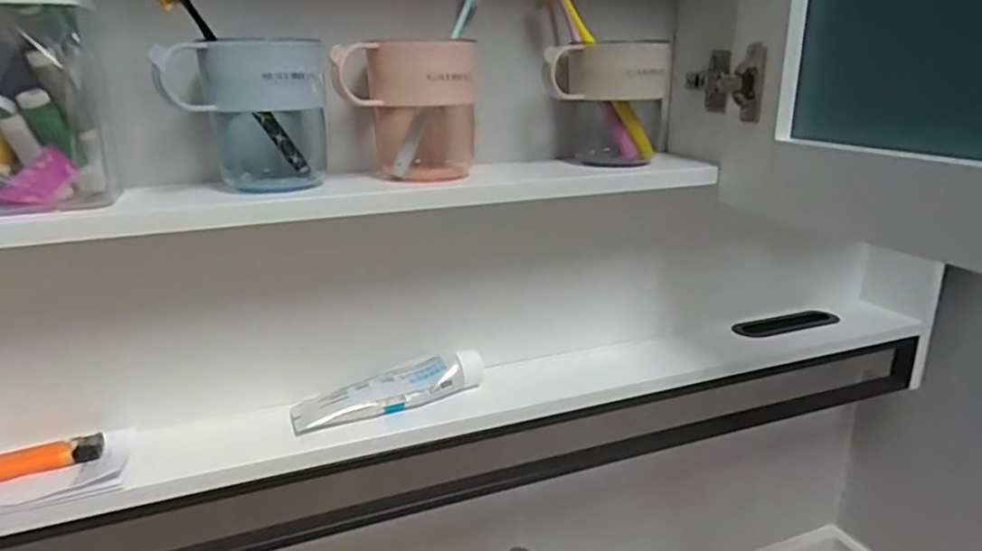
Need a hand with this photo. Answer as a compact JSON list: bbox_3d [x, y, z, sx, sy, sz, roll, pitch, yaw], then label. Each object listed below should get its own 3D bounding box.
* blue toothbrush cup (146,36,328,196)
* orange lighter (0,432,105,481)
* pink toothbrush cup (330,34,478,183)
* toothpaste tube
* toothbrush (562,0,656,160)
[{"bbox_3d":[-0.172,-0.112,0.467,0.105,0.102,0.068,-6,19,-15],"label":"blue toothbrush cup"},{"bbox_3d":[-0.326,0.133,0.470,0.080,0.013,0.024,-11,21,-28],"label":"orange lighter"},{"bbox_3d":[-0.060,-0.127,0.500,0.098,0.102,0.074,-1,18,-1],"label":"pink toothbrush cup"},{"bbox_3d":[-0.084,0.096,0.554,0.162,0.031,0.040,-8,20,-20],"label":"toothpaste tube"},{"bbox_3d":[0.095,-0.178,0.548,0.017,0.179,0.018,-31,19,4],"label":"toothbrush"}]

